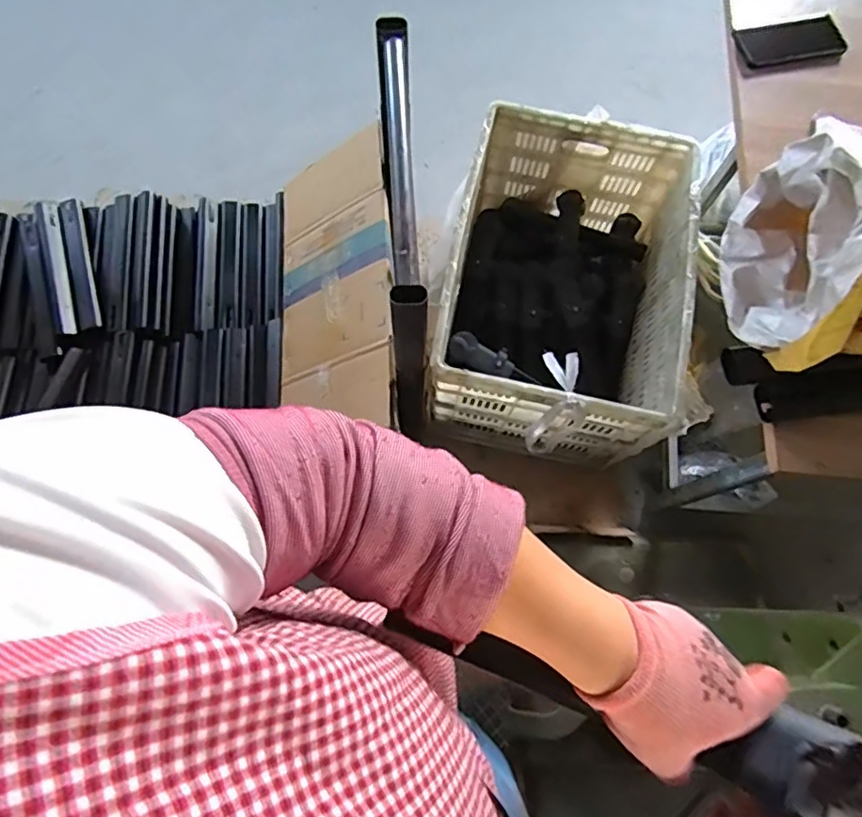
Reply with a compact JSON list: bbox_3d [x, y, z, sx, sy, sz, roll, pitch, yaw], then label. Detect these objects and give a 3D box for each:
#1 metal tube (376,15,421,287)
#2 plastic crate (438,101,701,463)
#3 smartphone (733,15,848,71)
[{"bbox_3d":[-0.044,-0.343,0.751,0.044,0.039,0.422,-2,72,-2],"label":"metal tube"},{"bbox_3d":[0.287,-0.269,1.301,0.485,0.342,0.687,10,72,2],"label":"plastic crate"},{"bbox_3d":[0.561,-0.569,0.882,0.172,0.008,0.080,-17,73,-7],"label":"smartphone"}]

